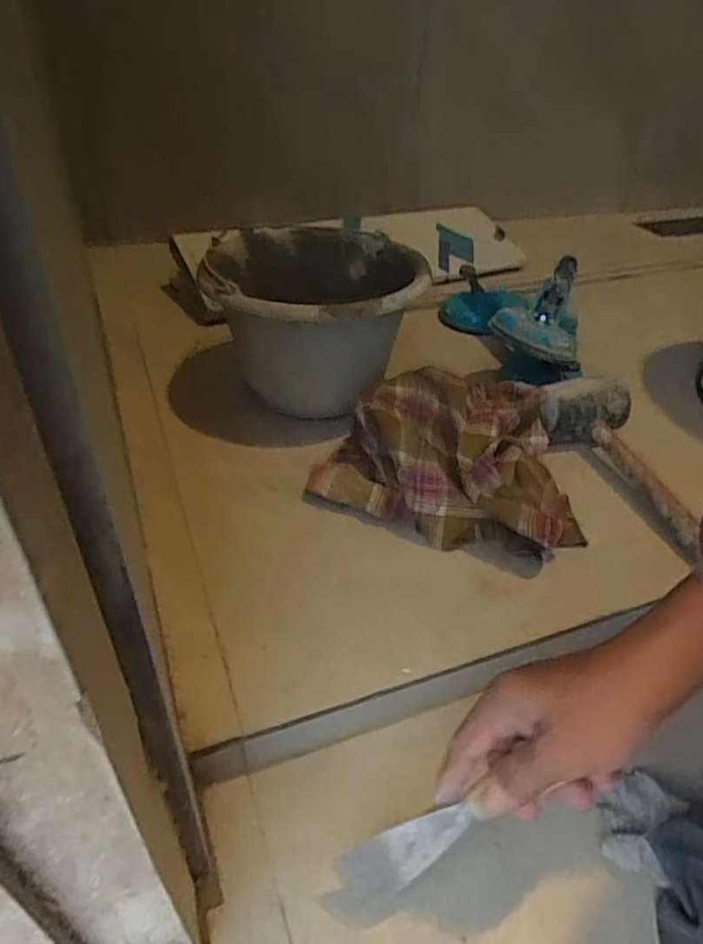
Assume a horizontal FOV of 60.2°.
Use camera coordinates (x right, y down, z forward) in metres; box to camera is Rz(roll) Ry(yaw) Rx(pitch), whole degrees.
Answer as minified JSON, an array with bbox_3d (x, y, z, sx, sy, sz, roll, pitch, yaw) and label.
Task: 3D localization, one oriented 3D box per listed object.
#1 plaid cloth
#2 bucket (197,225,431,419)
[{"bbox_3d":[0.120,-0.026,0.626,0.255,0.090,0.226,20,43,17],"label":"plaid cloth"},{"bbox_3d":[-0.048,-0.172,0.717,0.240,0.174,0.232,3,41,-2],"label":"bucket"}]

